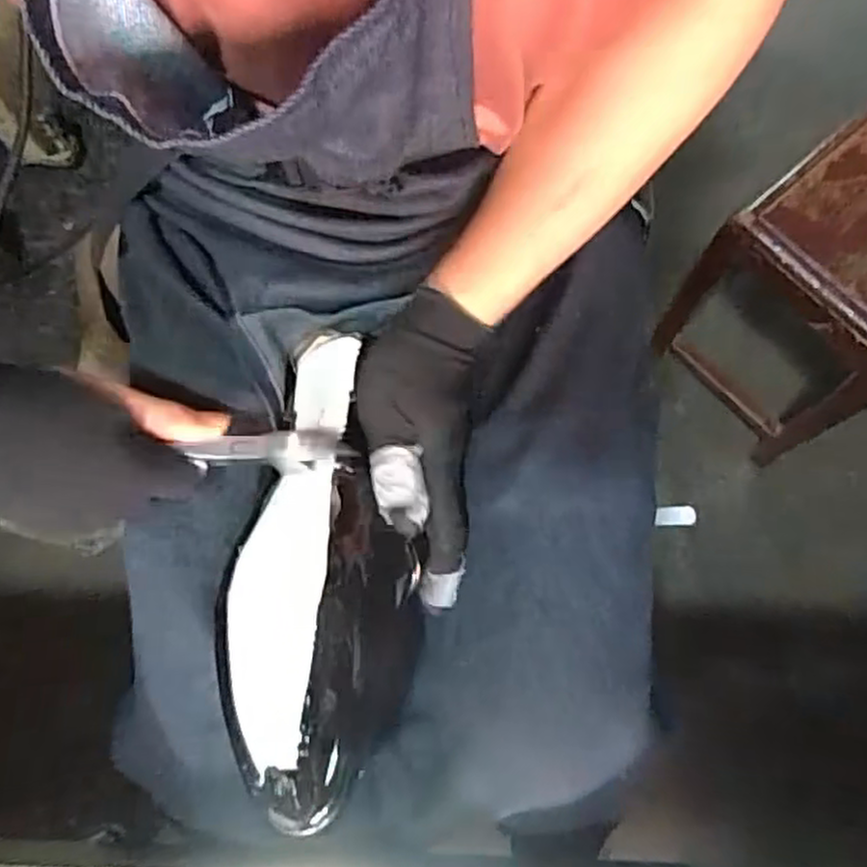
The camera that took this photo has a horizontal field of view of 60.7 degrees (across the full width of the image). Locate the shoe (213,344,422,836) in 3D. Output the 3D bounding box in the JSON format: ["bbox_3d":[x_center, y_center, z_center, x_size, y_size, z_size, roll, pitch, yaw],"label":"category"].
[{"bbox_3d":[-0.062,0.064,0.404,0.097,0.083,0.266,-6,55,-1],"label":"shoe"}]

